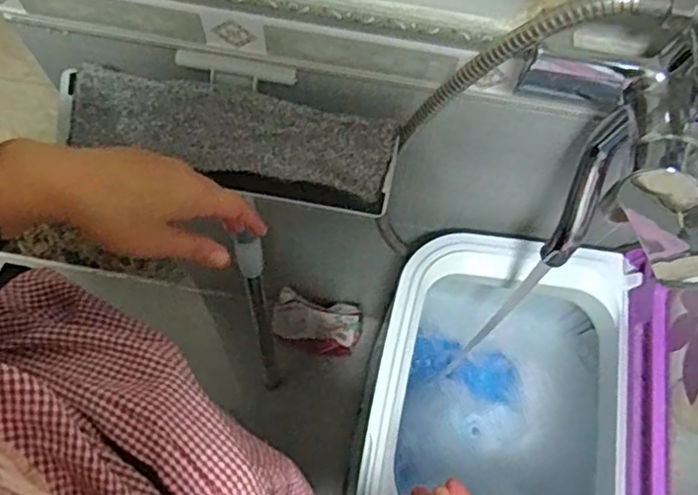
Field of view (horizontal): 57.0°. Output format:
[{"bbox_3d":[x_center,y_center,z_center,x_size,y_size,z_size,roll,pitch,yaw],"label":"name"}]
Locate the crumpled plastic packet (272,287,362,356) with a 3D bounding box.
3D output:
[{"bbox_3d":[-0.062,0.150,1.261,0.172,0.220,0.083,5,71,0],"label":"crumpled plastic packet"}]

